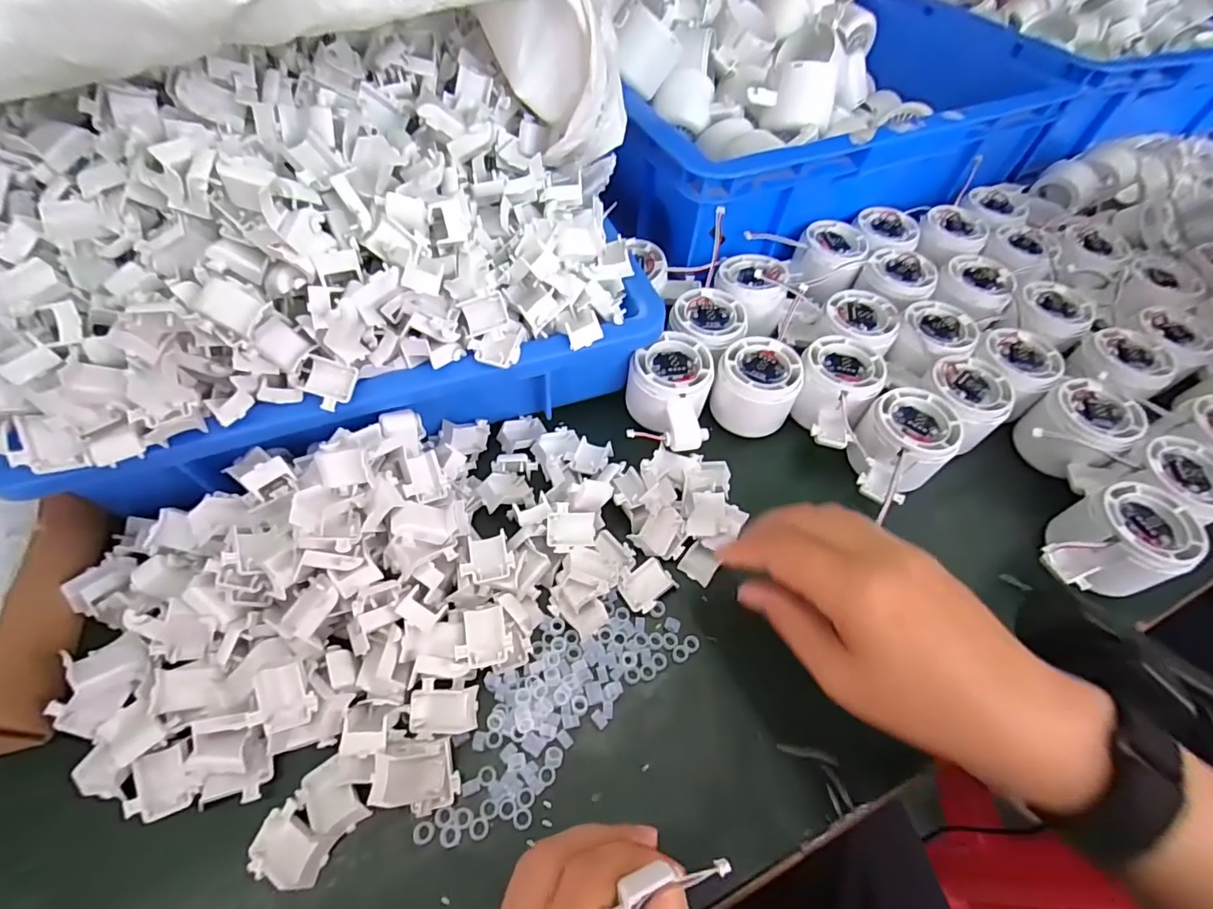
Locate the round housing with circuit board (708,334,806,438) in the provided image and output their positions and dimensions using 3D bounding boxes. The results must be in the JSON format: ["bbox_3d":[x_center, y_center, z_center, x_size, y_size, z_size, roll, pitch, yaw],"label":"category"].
[{"bbox_3d":[0.107,-0.048,0.387,0.057,0.045,0.055,2,57,-3],"label":"round housing with circuit board"}]

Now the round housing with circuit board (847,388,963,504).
[{"bbox_3d":[0.196,-0.002,0.367,0.080,0.049,0.056,-31,64,-22],"label":"round housing with circuit board"}]

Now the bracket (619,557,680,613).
[{"bbox_3d":[0.026,0.079,0.322,0.034,0.006,0.023,-33,65,-23],"label":"bracket"}]

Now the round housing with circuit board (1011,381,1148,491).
[{"bbox_3d":[0.332,-0.012,0.376,0.069,0.045,0.067,2,57,-3],"label":"round housing with circuit board"}]

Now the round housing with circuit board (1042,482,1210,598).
[{"bbox_3d":[0.308,0.057,0.329,0.079,0.053,0.054,-18,60,-15],"label":"round housing with circuit board"}]

